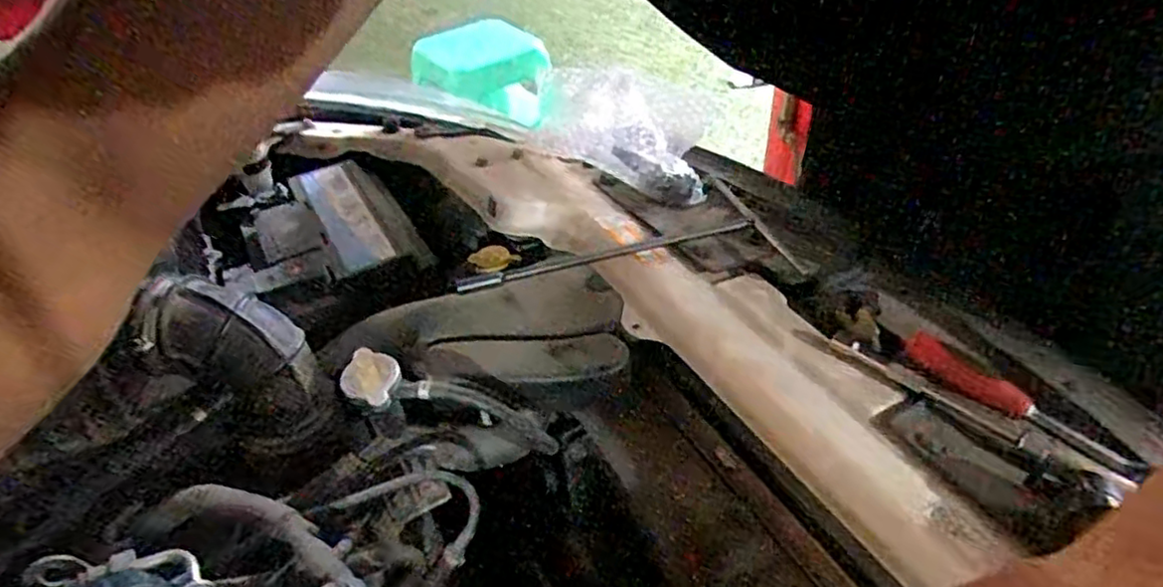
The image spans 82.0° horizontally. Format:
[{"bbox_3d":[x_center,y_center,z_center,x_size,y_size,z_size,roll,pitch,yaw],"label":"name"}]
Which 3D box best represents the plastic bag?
[{"bbox_3d":[0.023,-0.193,0.774,0.091,0.093,0.269,-34,49,-30],"label":"plastic bag"}]

